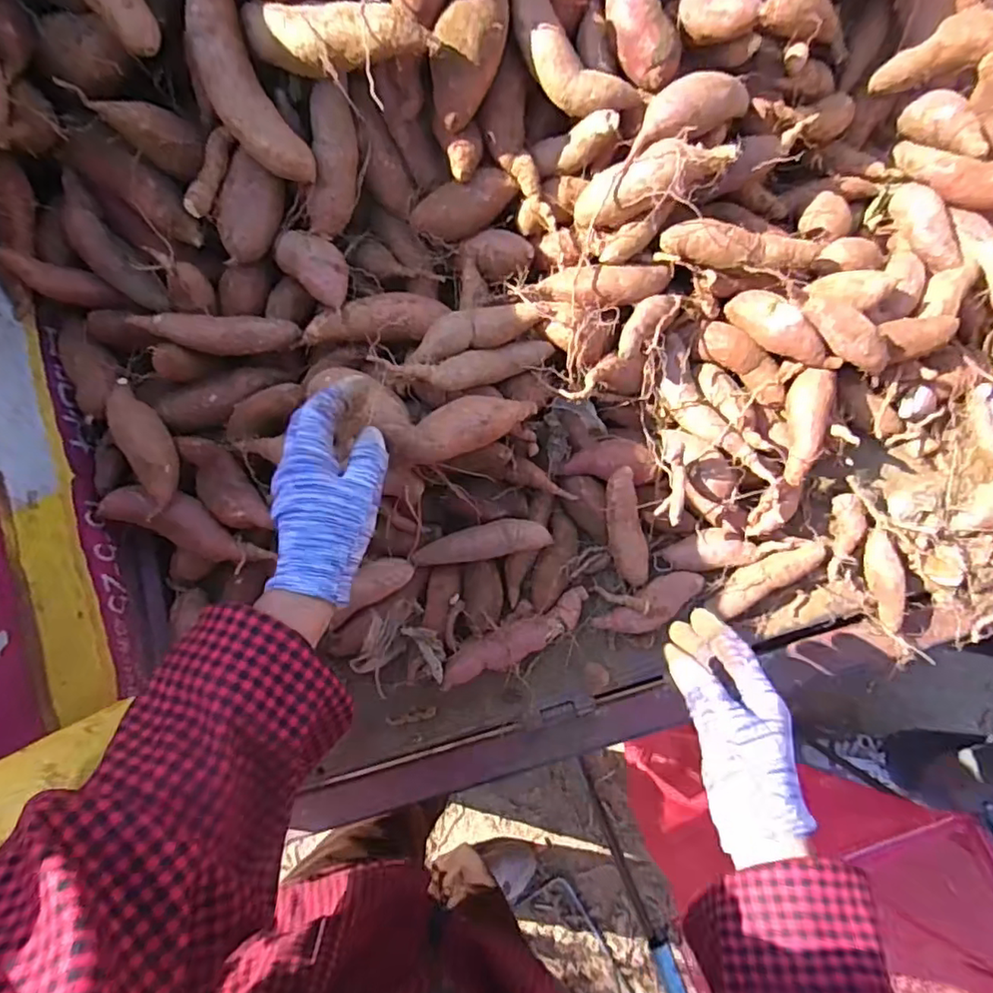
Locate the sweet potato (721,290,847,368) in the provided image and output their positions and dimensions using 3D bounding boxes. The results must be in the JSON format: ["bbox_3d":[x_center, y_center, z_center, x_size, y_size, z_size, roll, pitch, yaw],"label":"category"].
[{"bbox_3d":[0.258,-0.148,0.540,0.038,0.043,0.107,-38,81,-7],"label":"sweet potato"}]

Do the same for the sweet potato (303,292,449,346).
[{"bbox_3d":[-0.108,-0.159,0.538,0.121,0.035,0.043,3,79,1],"label":"sweet potato"}]

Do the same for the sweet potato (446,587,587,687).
[{"bbox_3d":[0.017,0.132,0.555,0.156,0.034,0.045,-28,80,-5],"label":"sweet potato"}]

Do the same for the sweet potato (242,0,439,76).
[{"bbox_3d":[-0.128,-0.355,0.462,0.162,0.039,0.044,11,79,2],"label":"sweet potato"}]

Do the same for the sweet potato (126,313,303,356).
[{"bbox_3d":[-0.244,-0.143,0.519,0.129,0.031,0.028,-1,79,0],"label":"sweet potato"}]

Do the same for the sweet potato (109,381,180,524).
[{"bbox_3d":[-0.304,-0.046,0.518,0.039,0.028,0.120,-22,80,-4],"label":"sweet potato"}]

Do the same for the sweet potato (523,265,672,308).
[{"bbox_3d":[0.094,-0.188,0.535,0.127,0.031,0.040,-13,79,-2],"label":"sweet potato"}]

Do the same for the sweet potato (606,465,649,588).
[{"bbox_3d":[0.121,0.029,0.549,0.033,0.024,0.111,-13,107,-2],"label":"sweet potato"}]

